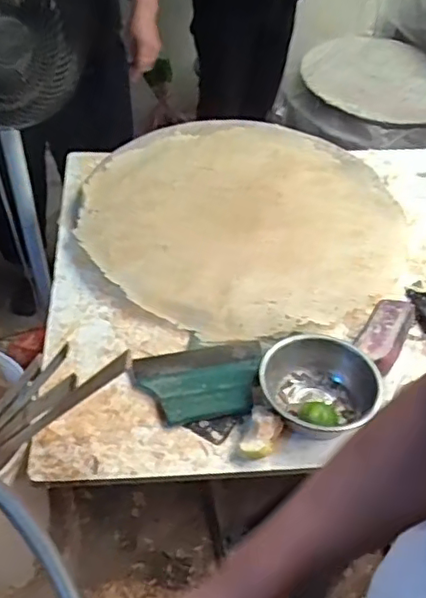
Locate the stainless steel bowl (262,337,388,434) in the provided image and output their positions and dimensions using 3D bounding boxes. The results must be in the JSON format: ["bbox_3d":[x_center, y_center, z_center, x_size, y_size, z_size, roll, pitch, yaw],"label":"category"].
[{"bbox_3d":[0.148,0.130,0.856,0.153,0.076,0.159,2,46,-2],"label":"stainless steel bowl"}]

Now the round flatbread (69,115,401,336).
[{"bbox_3d":[0.058,-0.178,1.150,0.585,0.014,0.589,2,46,-2],"label":"round flatbread"}]

